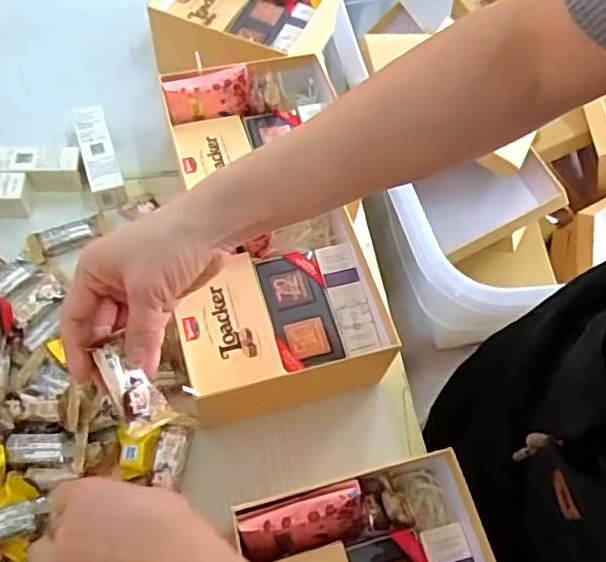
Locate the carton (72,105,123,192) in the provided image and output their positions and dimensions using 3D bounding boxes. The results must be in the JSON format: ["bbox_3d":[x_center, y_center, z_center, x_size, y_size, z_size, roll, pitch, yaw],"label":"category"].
[{"bbox_3d":[-0.210,-0.131,0.615,0.032,0.034,0.109,-16,64,-13],"label":"carton"}]

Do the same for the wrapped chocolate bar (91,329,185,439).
[{"bbox_3d":[-0.108,0.067,0.376,0.029,0.013,0.066,-34,98,-20],"label":"wrapped chocolate bar"}]

